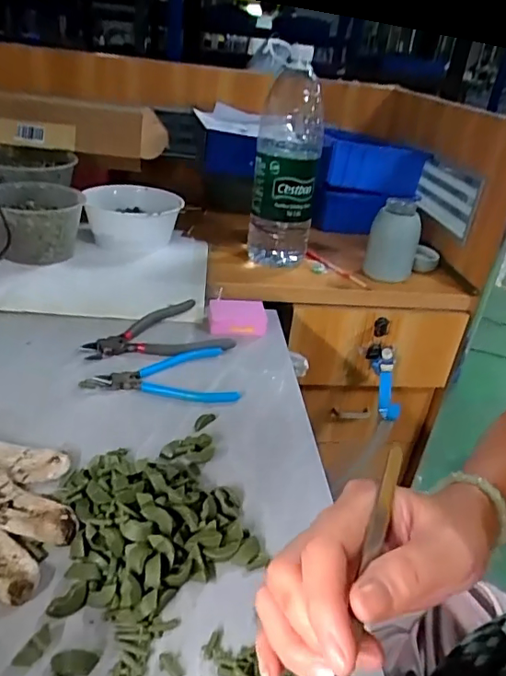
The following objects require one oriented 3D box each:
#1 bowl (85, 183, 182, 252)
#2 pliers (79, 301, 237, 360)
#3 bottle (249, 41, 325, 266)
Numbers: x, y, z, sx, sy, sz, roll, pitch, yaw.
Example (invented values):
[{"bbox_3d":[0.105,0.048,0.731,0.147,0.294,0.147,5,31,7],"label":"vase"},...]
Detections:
[{"bbox_3d":[-0.197,-0.201,0.868,0.146,0.077,0.157,6,29,-3],"label":"bowl"},{"bbox_3d":[-0.120,-0.012,0.647,0.174,0.013,0.111,-2,31,-17],"label":"pliers"},{"bbox_3d":[0.054,-0.273,0.815,0.098,0.322,0.100,8,29,1],"label":"bottle"}]

